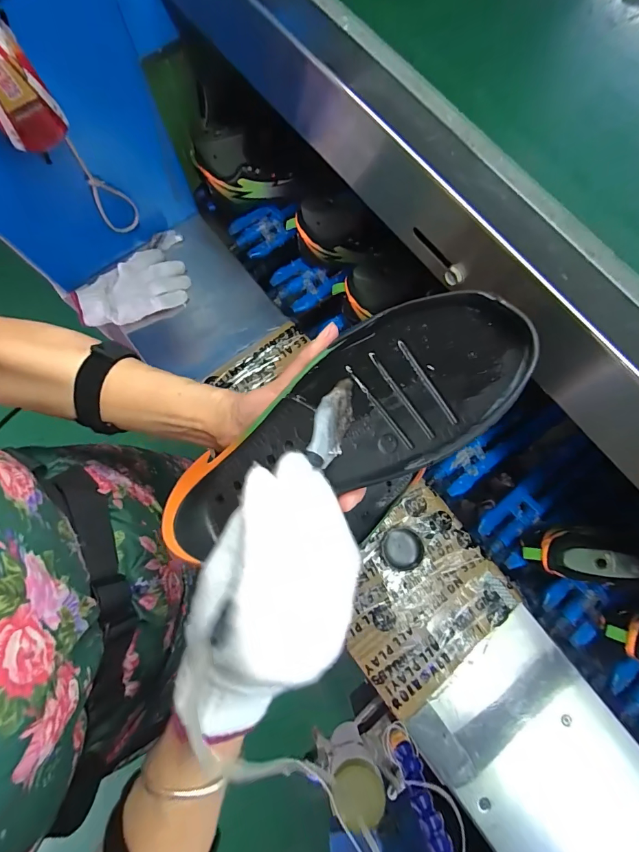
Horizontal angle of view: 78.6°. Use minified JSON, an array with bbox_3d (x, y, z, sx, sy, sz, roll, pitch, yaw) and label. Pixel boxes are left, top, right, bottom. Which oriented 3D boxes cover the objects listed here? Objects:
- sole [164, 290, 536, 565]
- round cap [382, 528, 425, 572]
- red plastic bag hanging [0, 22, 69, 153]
[{"bbox_3d":[0.002,0.003,0.254,0.253,0.039,0.093,-28,76,18],"label":"sole"},{"bbox_3d":[0.120,0.180,0.569,0.054,0.028,0.055,0,76,1],"label":"round cap"},{"bbox_3d":[-0.317,-0.345,0.393,0.064,0.107,0.050,-41,79,-9],"label":"red plastic bag hanging"}]

